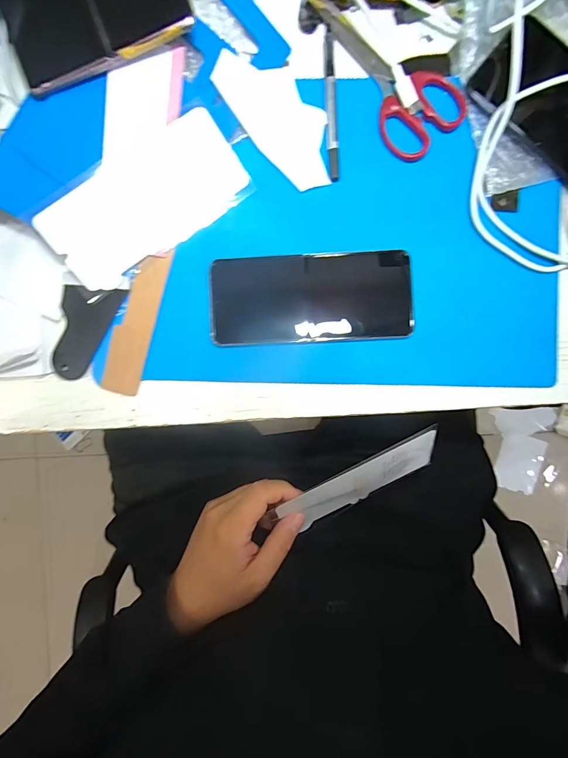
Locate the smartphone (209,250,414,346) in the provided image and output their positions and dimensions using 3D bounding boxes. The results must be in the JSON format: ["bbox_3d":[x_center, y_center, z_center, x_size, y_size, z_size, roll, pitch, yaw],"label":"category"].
[{"bbox_3d":[0.022,-0.067,0.303,0.160,0.013,0.070,-2,92,2],"label":"smartphone"}]

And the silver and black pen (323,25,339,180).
[{"bbox_3d":[0.038,-0.227,0.300,0.009,0.006,0.126,-2,92,2],"label":"silver and black pen"}]

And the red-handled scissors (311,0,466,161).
[{"bbox_3d":[0.077,-0.252,0.299,0.067,0.013,0.153,-40,91,3],"label":"red-handled scissors"}]

